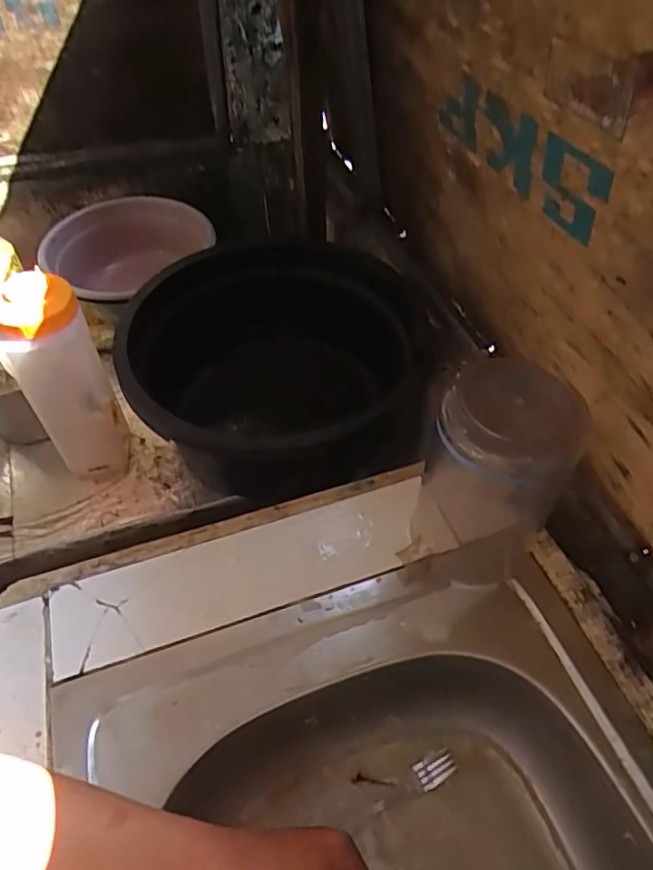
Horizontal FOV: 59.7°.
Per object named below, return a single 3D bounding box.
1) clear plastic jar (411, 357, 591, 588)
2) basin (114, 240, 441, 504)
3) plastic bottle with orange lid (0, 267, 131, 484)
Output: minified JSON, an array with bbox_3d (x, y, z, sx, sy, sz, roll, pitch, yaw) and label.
[{"bbox_3d":[0.154,0.030,0.515,0.111,0.204,0.125,25,53,22],"label":"clear plastic jar"},{"bbox_3d":[-0.057,-0.107,0.830,0.422,0.172,0.429,0,50,0],"label":"basin"},{"bbox_3d":[-0.352,-0.064,0.776,0.103,0.277,0.112,-21,51,-17],"label":"plastic bottle with orange lid"}]

